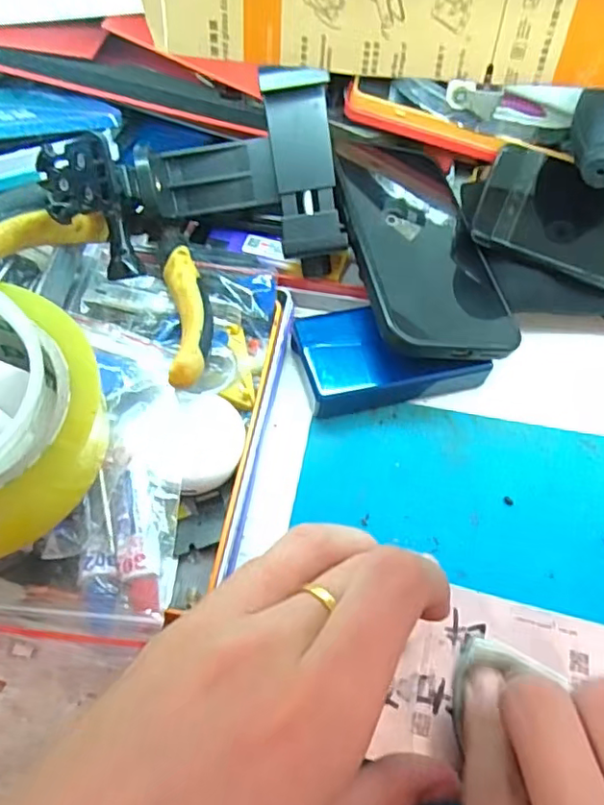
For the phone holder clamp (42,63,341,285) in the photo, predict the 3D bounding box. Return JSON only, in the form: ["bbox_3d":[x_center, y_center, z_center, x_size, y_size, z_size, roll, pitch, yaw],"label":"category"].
[{"bbox_3d":[-0.050,-0.106,0.283,0.133,0.074,0.072,-11,59,-9],"label":"phone holder clamp"}]

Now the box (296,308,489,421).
[{"bbox_3d":[0.041,-0.026,0.286,0.087,0.020,0.049,-11,58,-9],"label":"box"}]

